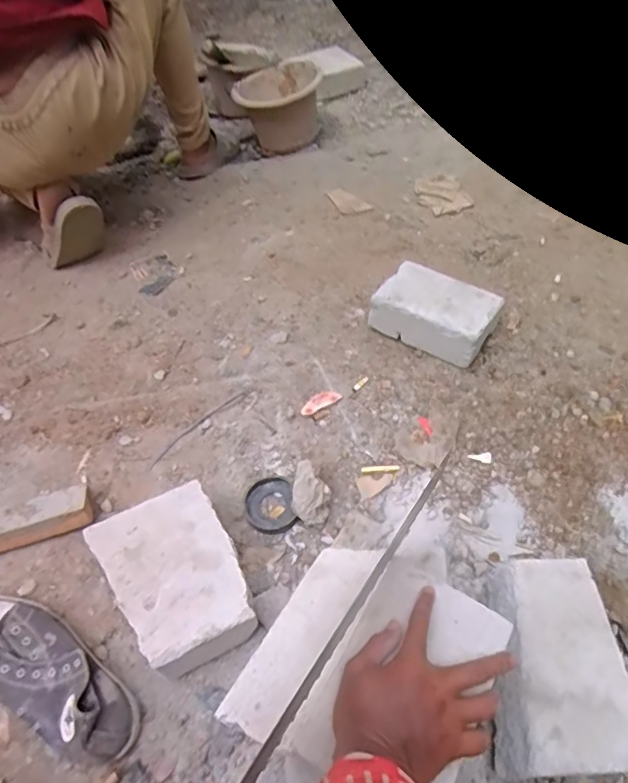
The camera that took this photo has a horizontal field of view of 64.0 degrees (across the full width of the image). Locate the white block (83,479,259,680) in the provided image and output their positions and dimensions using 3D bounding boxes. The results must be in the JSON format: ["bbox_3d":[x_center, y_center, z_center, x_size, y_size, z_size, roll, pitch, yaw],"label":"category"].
[{"bbox_3d":[-0.175,0.240,0.645,0.155,0.087,0.214,-29,55,-18],"label":"white block"}]

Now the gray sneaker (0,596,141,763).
[{"bbox_3d":[-0.320,0.329,0.593,0.264,0.076,0.100,23,56,20],"label":"gray sneaker"}]

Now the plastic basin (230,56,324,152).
[{"bbox_3d":[-0.099,-0.806,1.415,0.225,0.161,0.235,-2,51,2],"label":"plastic basin"}]

